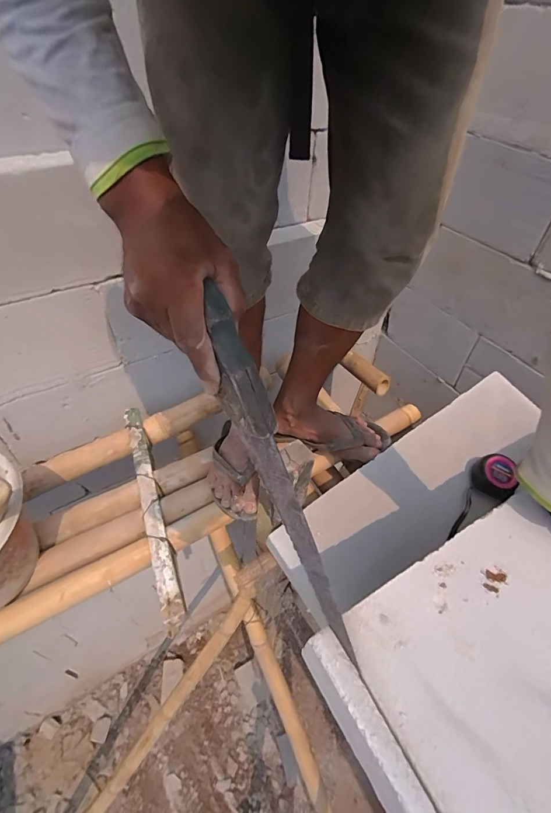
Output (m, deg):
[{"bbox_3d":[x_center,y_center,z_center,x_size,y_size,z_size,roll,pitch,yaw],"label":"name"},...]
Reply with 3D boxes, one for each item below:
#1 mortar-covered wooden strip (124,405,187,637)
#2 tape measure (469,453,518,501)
[{"bbox_3d":[-0.234,0.171,0.710,0.036,0.028,0.463,-15,50,-17],"label":"mortar-covered wooden strip"},{"bbox_3d":[0.374,0.118,0.655,0.062,0.038,0.072,29,52,22],"label":"tape measure"}]

